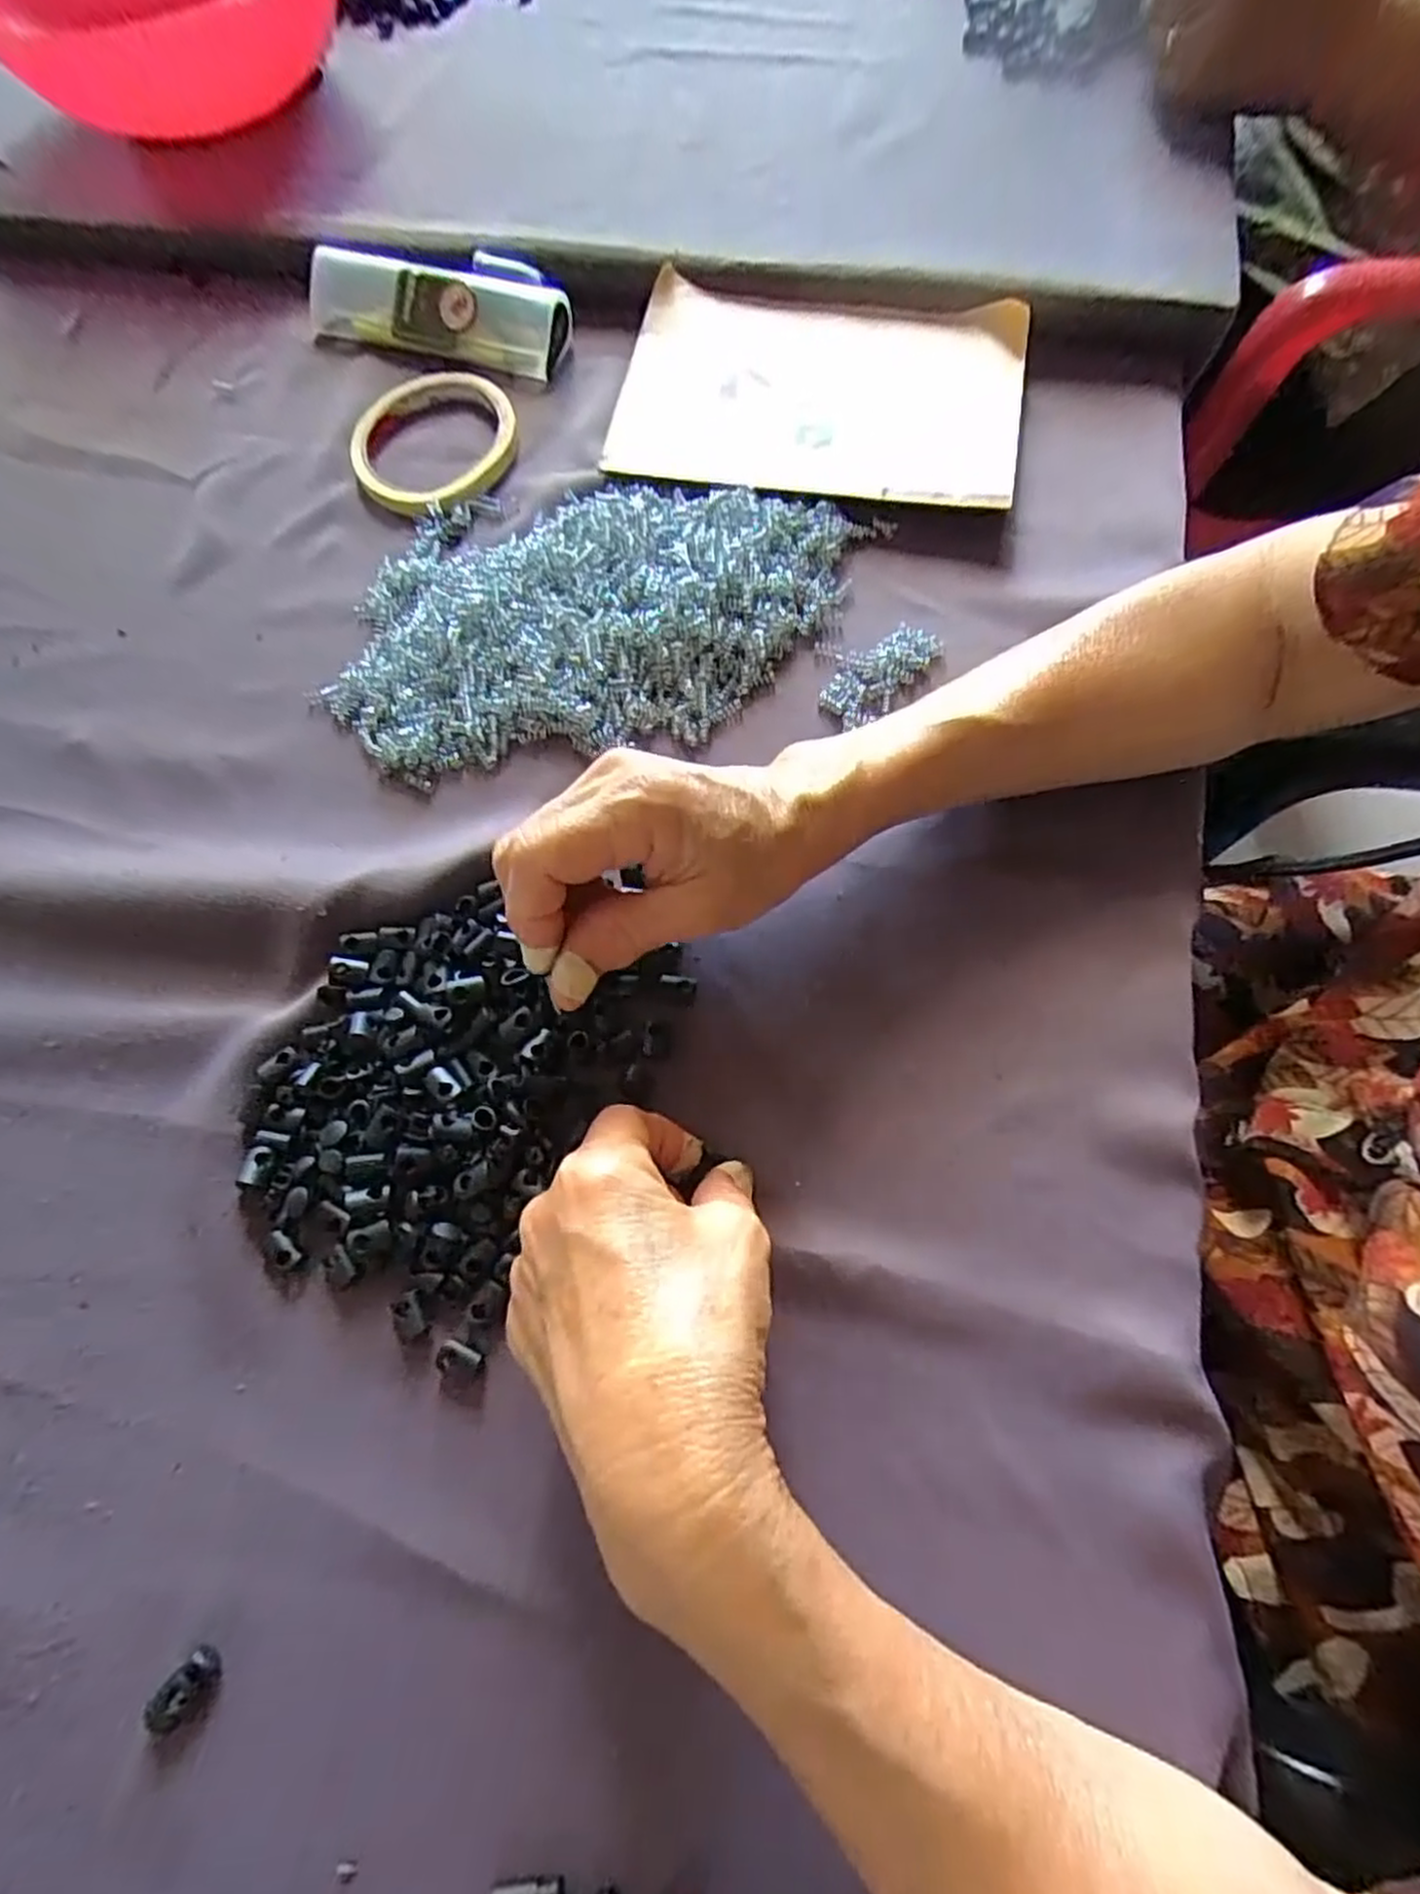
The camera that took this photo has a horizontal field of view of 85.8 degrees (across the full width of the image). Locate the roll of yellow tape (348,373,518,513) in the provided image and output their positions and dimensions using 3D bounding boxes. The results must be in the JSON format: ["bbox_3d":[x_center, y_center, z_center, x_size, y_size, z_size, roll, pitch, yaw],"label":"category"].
[{"bbox_3d":[-0.146,-0.271,0.410,0.090,0.013,0.092,-1,69,2],"label":"roll of yellow tape"}]

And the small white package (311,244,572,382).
[{"bbox_3d":[-0.157,-0.369,0.439,0.159,0.028,0.052,17,71,9],"label":"small white package"}]

